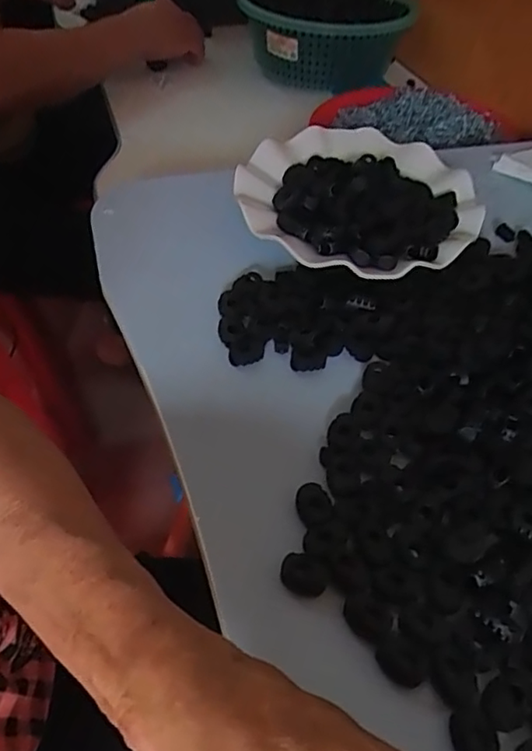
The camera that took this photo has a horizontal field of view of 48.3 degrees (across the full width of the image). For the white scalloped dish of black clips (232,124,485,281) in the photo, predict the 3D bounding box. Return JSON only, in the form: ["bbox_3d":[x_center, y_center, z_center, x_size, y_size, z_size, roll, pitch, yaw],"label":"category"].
[{"bbox_3d":[0.069,-0.148,0.450,0.179,0.038,0.187,1,47,-1],"label":"white scalloped dish of black clips"}]

